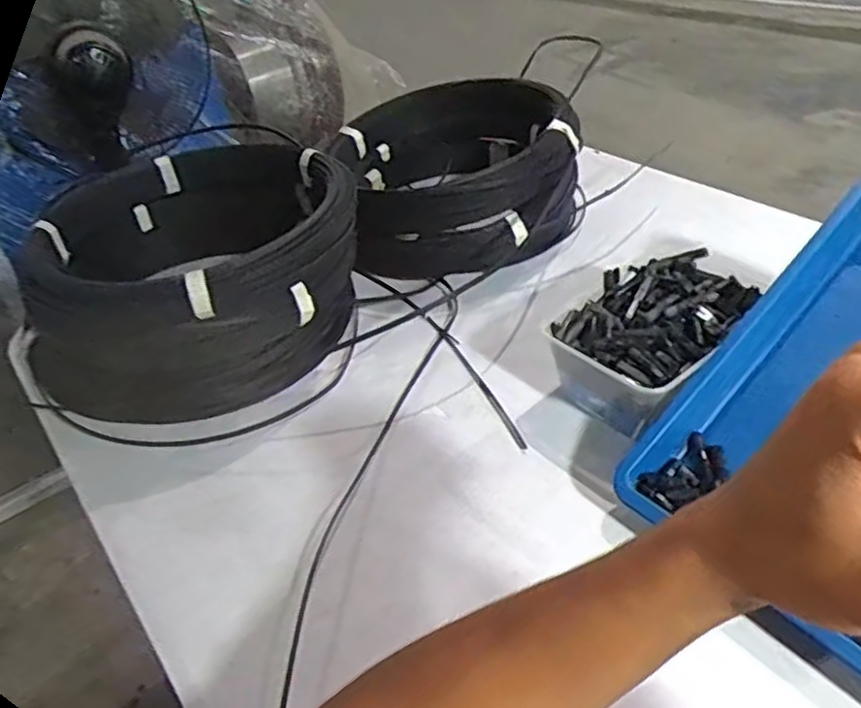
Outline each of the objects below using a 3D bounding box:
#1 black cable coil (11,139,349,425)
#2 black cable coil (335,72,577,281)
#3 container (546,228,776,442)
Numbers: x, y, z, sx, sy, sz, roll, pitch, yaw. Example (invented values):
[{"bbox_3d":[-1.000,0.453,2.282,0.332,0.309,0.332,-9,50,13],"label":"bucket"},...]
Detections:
[{"bbox_3d":[-0.204,-0.073,0.665,0.283,0.155,0.274,-5,38,4],"label":"black cable coil"},{"bbox_3d":[0.031,-0.205,0.819,0.262,0.133,0.290,-8,38,0],"label":"black cable coil"},{"bbox_3d":[0.187,-0.011,0.577,0.173,0.078,0.116,-33,45,-29],"label":"container"}]

